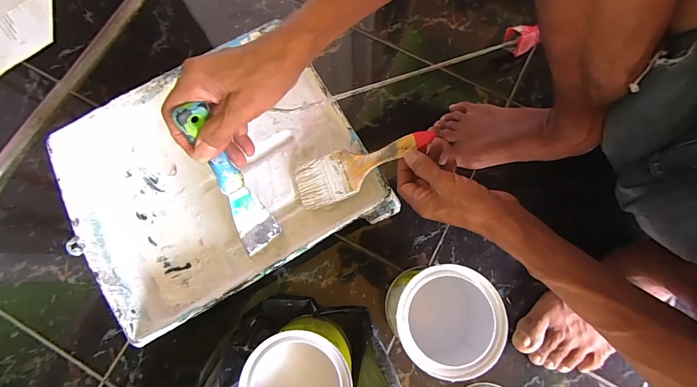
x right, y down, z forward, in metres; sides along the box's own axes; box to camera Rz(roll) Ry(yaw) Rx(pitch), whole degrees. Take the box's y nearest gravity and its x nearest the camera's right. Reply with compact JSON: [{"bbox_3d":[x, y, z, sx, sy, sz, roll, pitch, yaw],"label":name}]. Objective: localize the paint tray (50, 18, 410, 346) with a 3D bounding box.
[{"bbox_3d":[-0.171,-0.022,0.451,0.350,0.072,0.292,-29,79,-6],"label":"paint tray"}]

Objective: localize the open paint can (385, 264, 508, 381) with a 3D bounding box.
[{"bbox_3d":[0.100,0.137,0.389,0.101,0.122,0.100,0,77,0],"label":"open paint can"}]

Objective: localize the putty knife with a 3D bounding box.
[{"bbox_3d":[-0.118,-0.004,0.351,0.040,0.191,0.016,-18,46,-4],"label":"putty knife"}]

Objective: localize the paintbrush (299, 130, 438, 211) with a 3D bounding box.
[{"bbox_3d":[0.015,-0.034,0.412,0.175,0.008,0.057,-22,77,19],"label":"paintbrush"}]

